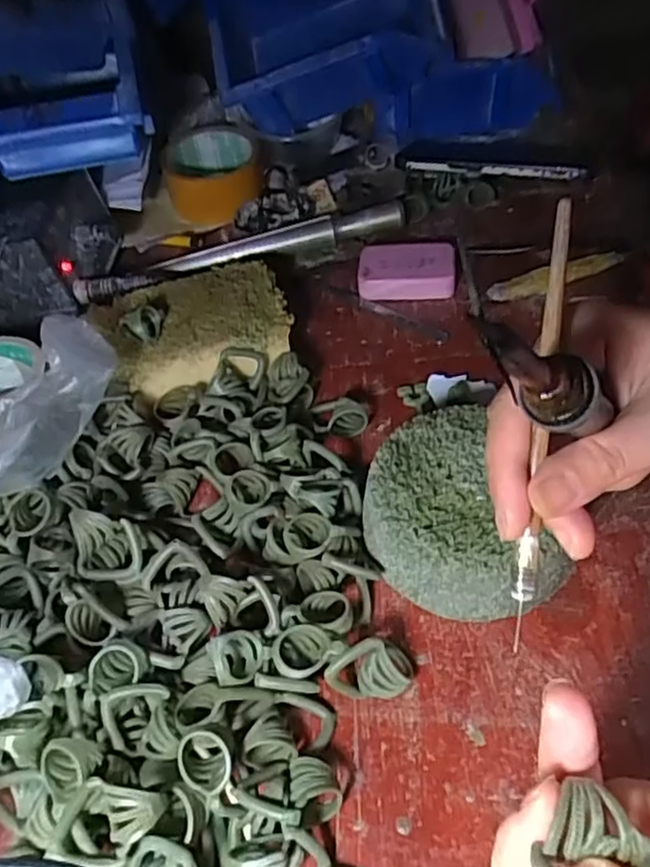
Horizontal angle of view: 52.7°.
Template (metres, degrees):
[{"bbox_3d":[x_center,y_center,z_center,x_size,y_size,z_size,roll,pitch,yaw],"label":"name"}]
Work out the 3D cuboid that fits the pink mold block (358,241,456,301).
[{"bbox_3d":[0.061,-0.121,0.494,0.070,0.025,0.044,-1,50,7],"label":"pink mold block"}]

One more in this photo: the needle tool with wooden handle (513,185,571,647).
[{"bbox_3d":[0.077,-0.002,0.233,0.008,0.005,0.157,4,94,4],"label":"needle tool with wooden handle"}]

